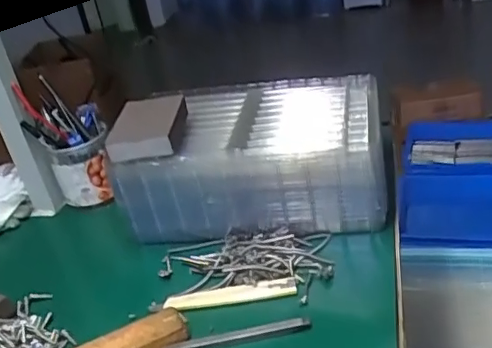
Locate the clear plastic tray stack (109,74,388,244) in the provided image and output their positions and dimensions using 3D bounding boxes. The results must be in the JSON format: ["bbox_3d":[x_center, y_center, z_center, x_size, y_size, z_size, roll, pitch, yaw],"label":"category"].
[{"bbox_3d":[0.008,-0.021,0.637,0.277,0.116,0.172,-5,31,9],"label":"clear plastic tray stack"}]

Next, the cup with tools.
[{"bbox_3d":[-0.218,-0.041,0.703,0.087,0.143,0.084,-17,29,-13],"label":"cup with tools"}]

